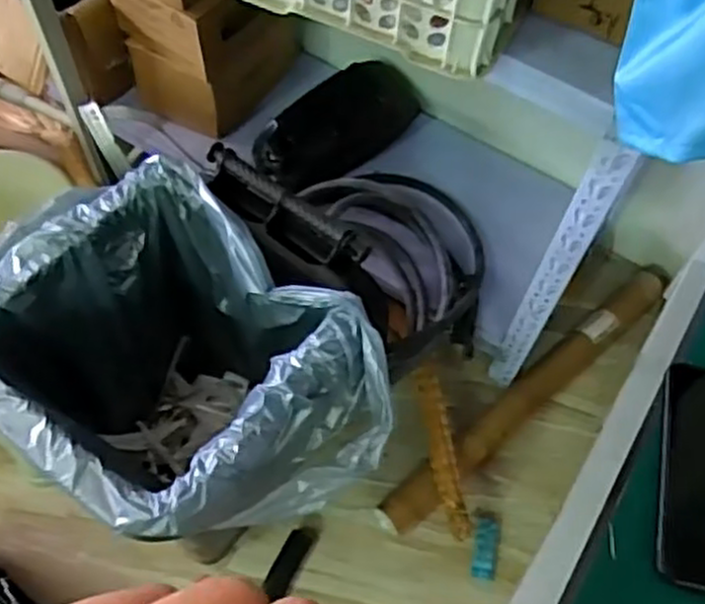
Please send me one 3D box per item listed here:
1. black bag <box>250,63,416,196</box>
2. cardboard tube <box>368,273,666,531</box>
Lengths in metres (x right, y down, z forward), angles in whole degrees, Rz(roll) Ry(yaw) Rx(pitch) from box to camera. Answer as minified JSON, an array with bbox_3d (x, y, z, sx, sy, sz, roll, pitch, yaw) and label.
[{"bbox_3d":[-0.015,-0.361,1.509,0.373,0.162,0.121,-35,68,-21],"label":"black bag"},{"bbox_3d":[0.346,0.164,1.429,0.764,0.078,0.085,-37,68,-22],"label":"cardboard tube"}]

